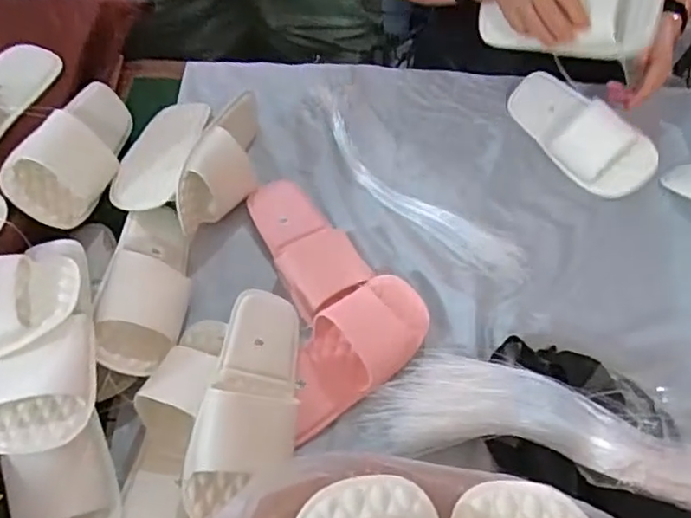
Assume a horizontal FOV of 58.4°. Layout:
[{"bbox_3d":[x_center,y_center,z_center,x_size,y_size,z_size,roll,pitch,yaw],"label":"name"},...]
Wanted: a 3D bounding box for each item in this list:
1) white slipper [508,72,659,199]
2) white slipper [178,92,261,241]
[{"bbox_3d":[0.325,-0.196,0.873,0.092,0.085,0.250,-21,58,-17],"label":"white slipper"},{"bbox_3d":[-0.145,-0.132,0.790,0.067,0.099,0.227,10,55,4],"label":"white slipper"}]

